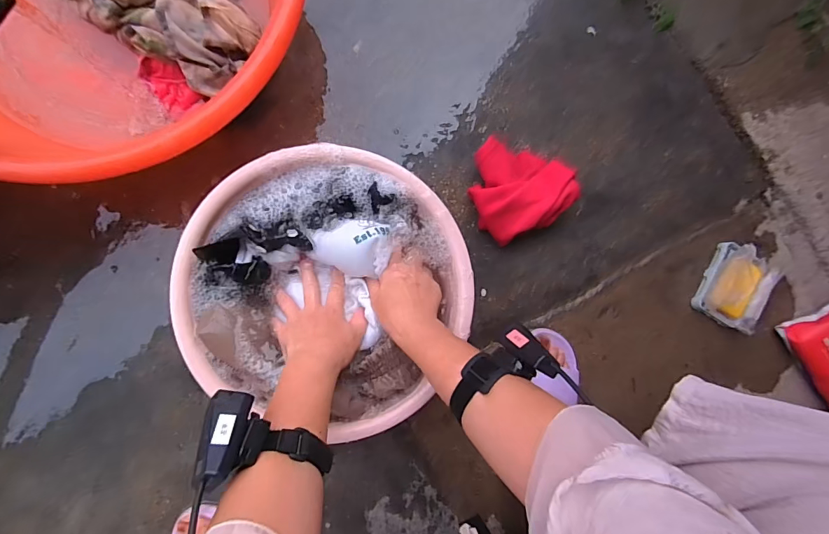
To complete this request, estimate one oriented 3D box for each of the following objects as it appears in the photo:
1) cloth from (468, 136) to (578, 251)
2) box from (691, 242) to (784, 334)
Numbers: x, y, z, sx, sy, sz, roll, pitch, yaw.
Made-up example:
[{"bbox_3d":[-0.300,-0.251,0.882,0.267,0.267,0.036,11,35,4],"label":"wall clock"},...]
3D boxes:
[{"bbox_3d":[0.156,-0.127,0.620,0.136,0.084,0.148,-26,91,-9],"label":"cloth"},{"bbox_3d":[0.561,0.038,0.699,0.101,0.050,0.126,32,83,-6],"label":"box"}]

